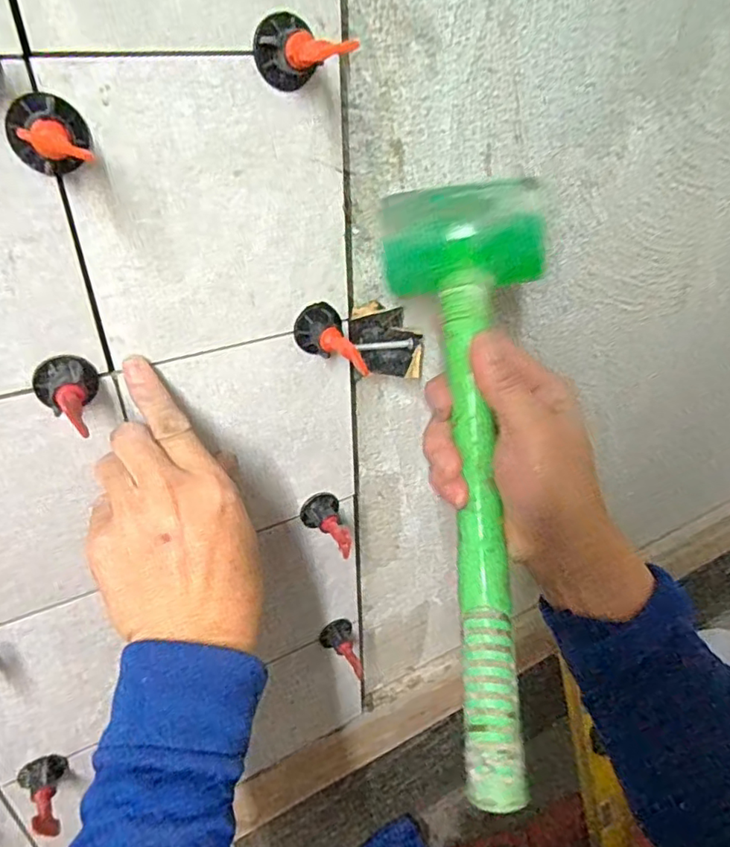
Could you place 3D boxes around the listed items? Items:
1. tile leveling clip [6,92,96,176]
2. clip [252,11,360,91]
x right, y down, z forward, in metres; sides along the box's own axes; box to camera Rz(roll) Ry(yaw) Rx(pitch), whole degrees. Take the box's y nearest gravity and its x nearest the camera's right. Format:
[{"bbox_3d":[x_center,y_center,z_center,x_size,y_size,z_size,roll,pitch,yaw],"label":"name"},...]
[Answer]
[{"bbox_3d":[-0.138,-0.125,0.250,0.032,0.031,0.025,-13,34,-20],"label":"tile leveling clip"},{"bbox_3d":[-0.030,-0.177,0.271,0.032,0.030,0.050,-15,34,-22],"label":"clip"}]

